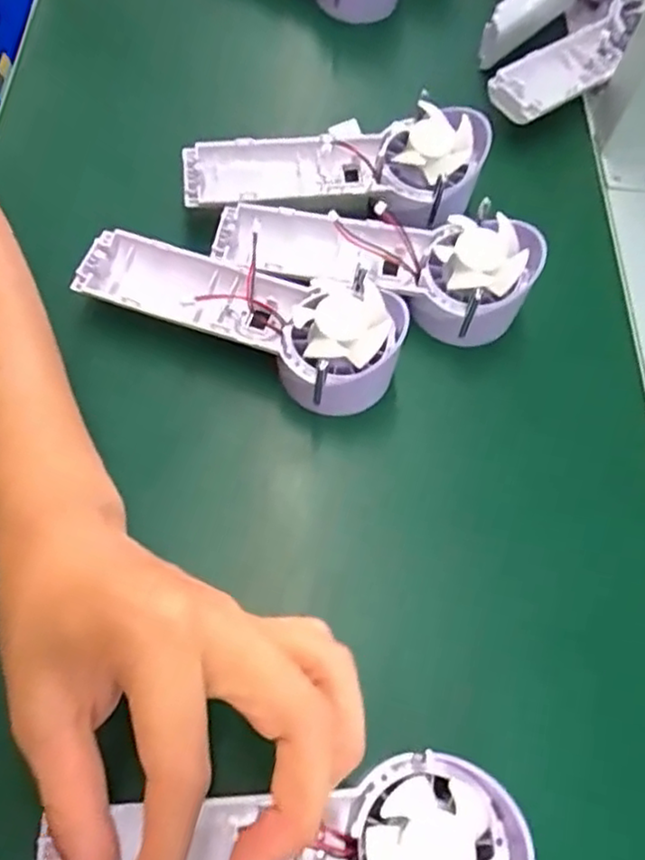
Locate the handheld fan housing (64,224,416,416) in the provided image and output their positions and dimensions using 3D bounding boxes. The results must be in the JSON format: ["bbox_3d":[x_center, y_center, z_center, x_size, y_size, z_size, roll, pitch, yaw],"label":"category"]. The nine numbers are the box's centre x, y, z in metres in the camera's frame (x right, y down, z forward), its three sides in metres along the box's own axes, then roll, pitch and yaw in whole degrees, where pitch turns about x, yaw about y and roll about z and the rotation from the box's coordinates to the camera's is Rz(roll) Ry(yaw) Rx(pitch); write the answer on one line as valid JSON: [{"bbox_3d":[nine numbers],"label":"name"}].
[{"bbox_3d":[-0.043,-0.065,0.348,0.171,0.051,0.055,24,66,7],"label":"handheld fan housing"}]

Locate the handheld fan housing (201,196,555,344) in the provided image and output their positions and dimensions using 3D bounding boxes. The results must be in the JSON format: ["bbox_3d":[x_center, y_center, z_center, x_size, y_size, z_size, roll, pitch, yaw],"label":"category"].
[{"bbox_3d":[0.027,-0.092,0.367,0.171,0.051,0.058,11,65,1],"label":"handheld fan housing"}]

